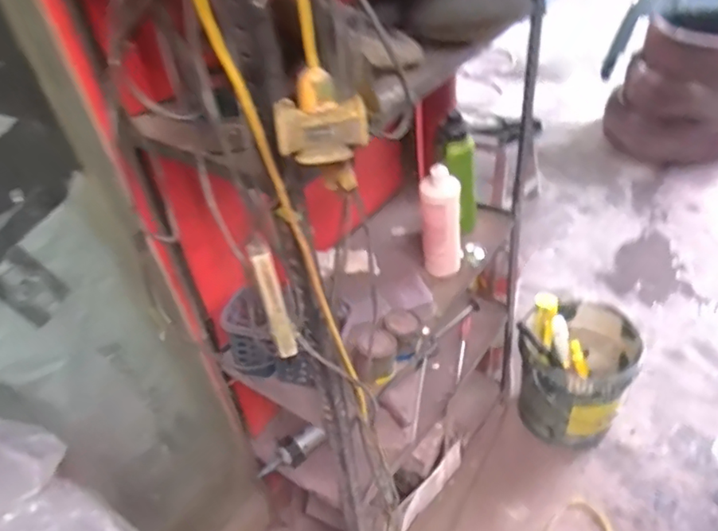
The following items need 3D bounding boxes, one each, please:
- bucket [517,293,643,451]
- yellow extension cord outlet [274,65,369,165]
[{"bbox_3d":[0.591,0.281,1.588,0.285,0.329,0.327,18,48,24],"label":"bucket"},{"bbox_3d":[-0.036,-0.138,0.538,0.083,0.082,0.032,-6,43,0],"label":"yellow extension cord outlet"}]

